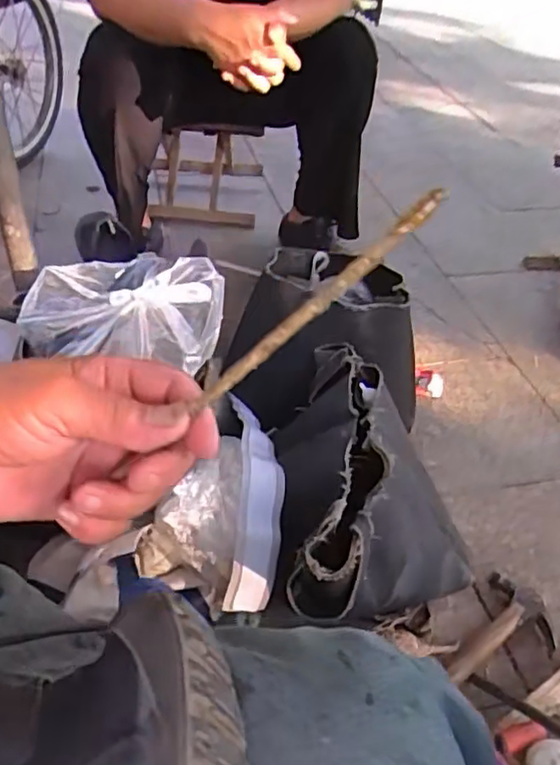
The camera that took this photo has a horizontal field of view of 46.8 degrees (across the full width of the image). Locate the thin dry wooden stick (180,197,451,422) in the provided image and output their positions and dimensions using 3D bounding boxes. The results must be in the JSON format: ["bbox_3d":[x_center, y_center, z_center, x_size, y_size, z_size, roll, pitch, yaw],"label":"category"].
[{"bbox_3d":[0.015,-0.030,0.256,0.124,0.009,0.006,-40,43,15],"label":"thin dry wooden stick"}]

